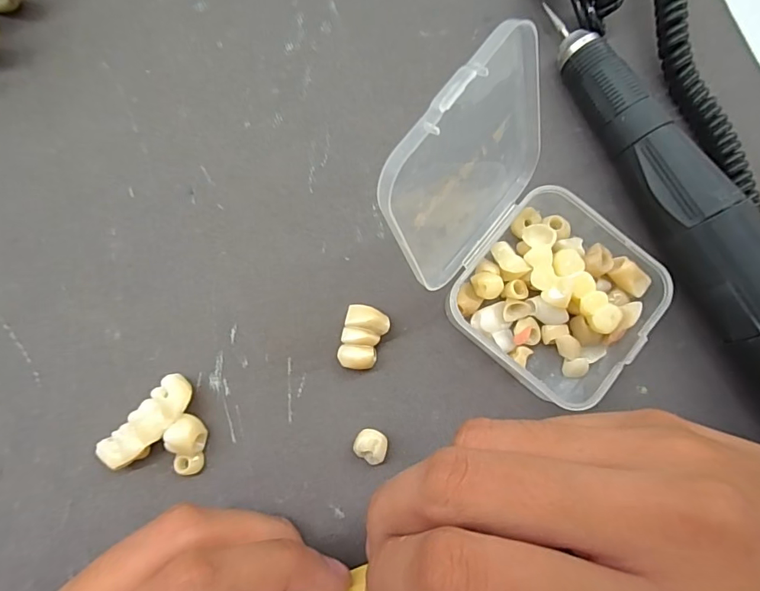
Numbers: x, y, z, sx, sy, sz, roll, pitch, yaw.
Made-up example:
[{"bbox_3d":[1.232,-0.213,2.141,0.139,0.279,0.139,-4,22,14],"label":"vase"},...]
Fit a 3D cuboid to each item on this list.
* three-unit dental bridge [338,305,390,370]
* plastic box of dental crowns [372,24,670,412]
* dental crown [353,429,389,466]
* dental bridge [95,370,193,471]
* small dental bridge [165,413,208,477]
[{"bbox_3d":[-0.006,0.014,0.151,0.014,0.007,0.020,14,82,-1],"label":"three-unit dental bridge"},{"bbox_3d":[0.047,-0.013,0.128,0.087,0.066,0.058,44,82,3],"label":"plastic box of dental crowns"},{"bbox_3d":[-0.003,0.047,0.146,0.010,0.008,0.009,23,82,0],"label":"dental crown"},{"bbox_3d":[-0.071,0.039,0.142,0.012,0.009,0.033,44,82,3],"label":"dental bridge"},{"bbox_3d":[-0.059,0.046,0.142,0.010,0.009,0.018,-3,82,-4],"label":"small dental bridge"}]

